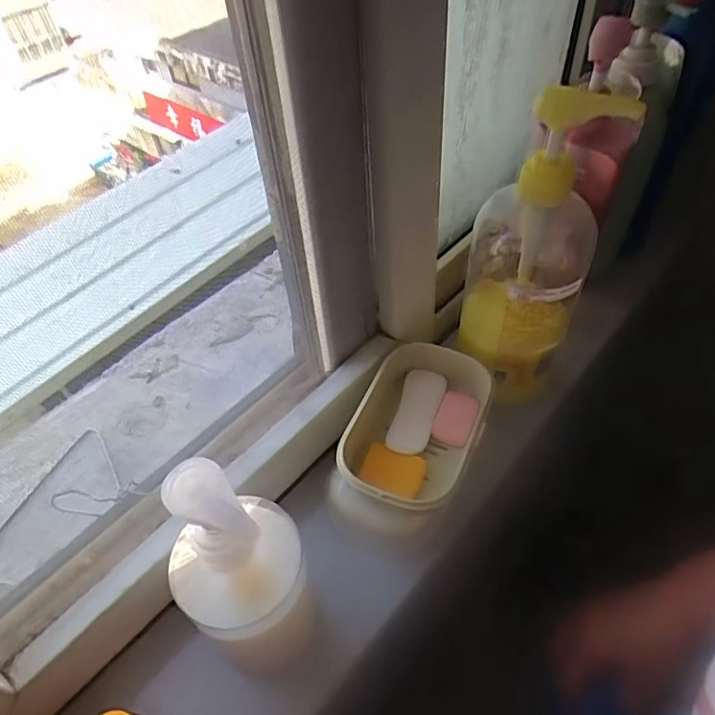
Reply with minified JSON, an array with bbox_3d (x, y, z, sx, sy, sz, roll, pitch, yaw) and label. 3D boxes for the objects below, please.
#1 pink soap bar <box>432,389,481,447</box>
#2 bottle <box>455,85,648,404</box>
[{"bbox_3d":[0.077,0.047,0.439,0.029,0.010,0.045,16,52,18],"label":"pink soap bar"},{"bbox_3d":[0.128,-0.078,0.415,0.081,0.237,0.089,-1,49,4],"label":"bottle"}]

